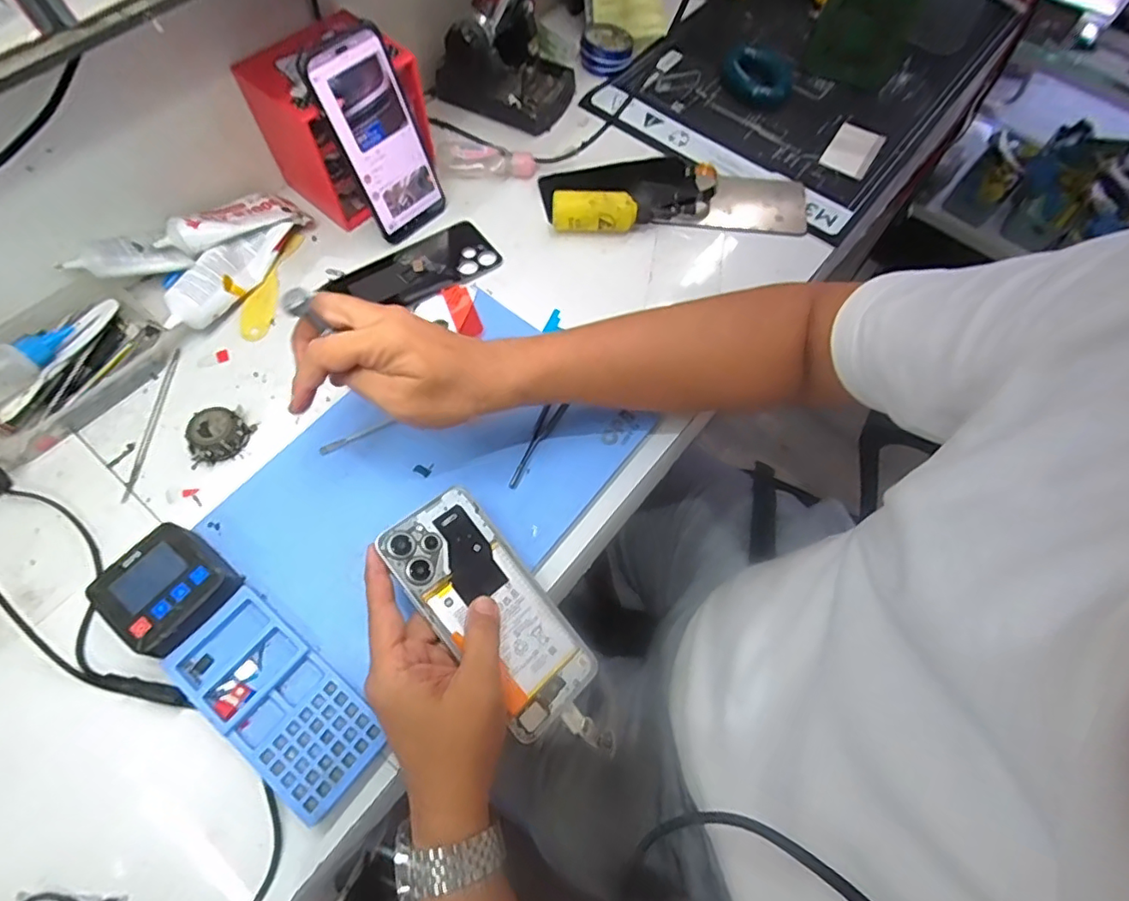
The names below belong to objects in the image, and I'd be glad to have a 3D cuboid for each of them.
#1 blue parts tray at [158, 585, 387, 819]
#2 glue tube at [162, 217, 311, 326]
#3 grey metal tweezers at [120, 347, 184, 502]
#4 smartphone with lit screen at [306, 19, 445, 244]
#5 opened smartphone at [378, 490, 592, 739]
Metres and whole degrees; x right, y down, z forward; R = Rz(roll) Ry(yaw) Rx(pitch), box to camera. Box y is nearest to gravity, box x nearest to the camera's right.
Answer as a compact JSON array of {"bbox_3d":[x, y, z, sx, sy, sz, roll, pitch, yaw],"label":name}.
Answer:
[{"bbox_3d":[-0.194,0.165,0.381,0.151,0.012,0.069,36,69,14],"label":"blue parts tray"},{"bbox_3d":[-0.298,-0.169,0.517,0.040,0.048,0.163,20,66,8],"label":"glue tube"},{"bbox_3d":[-0.346,-0.024,0.474,0.011,0.004,0.140,2,65,0],"label":"grey metal tweezers"},{"bbox_3d":[-0.162,-0.277,0.508,0.079,0.163,0.012,-43,54,-17],"label":"smartphone with lit screen"},{"bbox_3d":[-0.050,0.107,0.388,0.074,0.004,0.167,-36,87,-31],"label":"opened smartphone"}]

